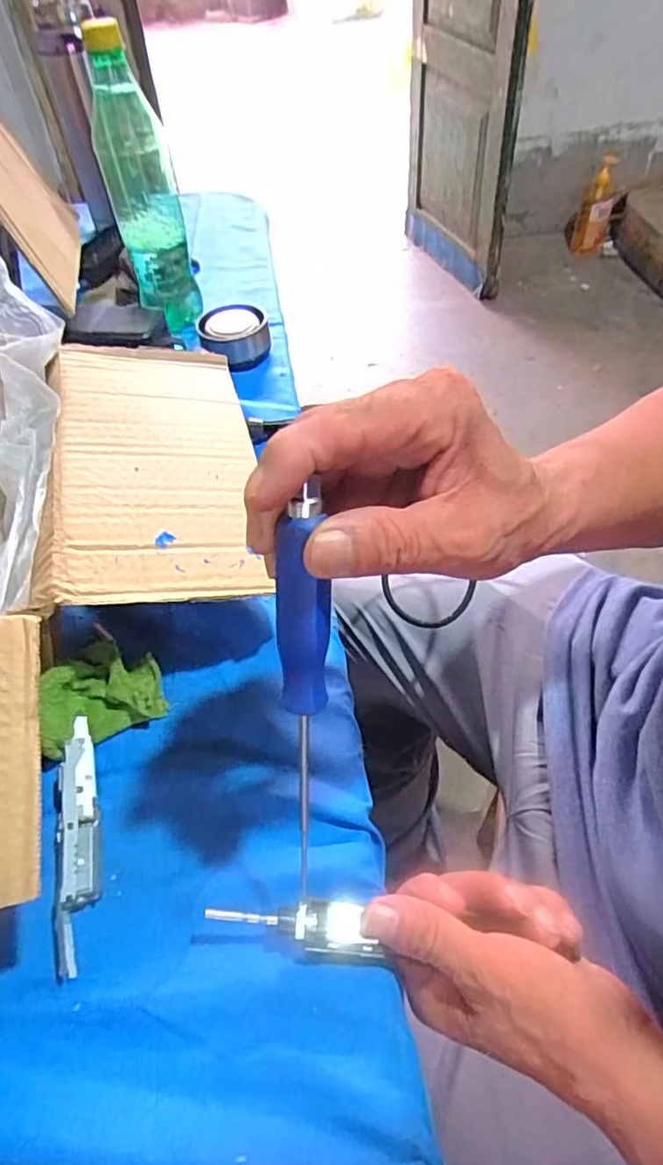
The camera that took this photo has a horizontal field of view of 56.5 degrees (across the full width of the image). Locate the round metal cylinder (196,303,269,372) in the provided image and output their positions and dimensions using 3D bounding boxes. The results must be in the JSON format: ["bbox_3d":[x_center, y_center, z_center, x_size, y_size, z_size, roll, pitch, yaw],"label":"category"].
[{"bbox_3d":[-0.093,-0.235,0.590,0.064,0.034,0.056,-18,52,-9],"label":"round metal cylinder"}]

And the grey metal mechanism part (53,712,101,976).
[{"bbox_3d":[-0.131,0.127,0.314,0.025,0.016,0.123,-14,52,-7],"label":"grey metal mechanism part"}]

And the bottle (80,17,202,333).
[{"bbox_3d":[-0.173,-0.359,0.566,0.061,0.233,0.057,-4,51,2],"label":"bottle"}]

